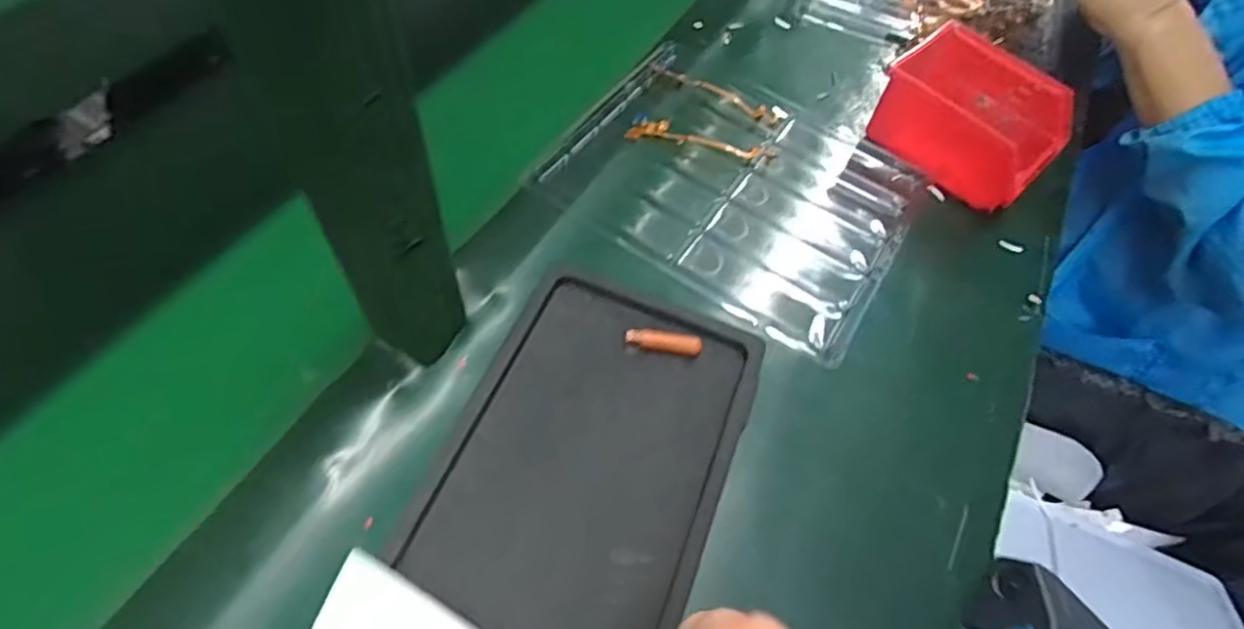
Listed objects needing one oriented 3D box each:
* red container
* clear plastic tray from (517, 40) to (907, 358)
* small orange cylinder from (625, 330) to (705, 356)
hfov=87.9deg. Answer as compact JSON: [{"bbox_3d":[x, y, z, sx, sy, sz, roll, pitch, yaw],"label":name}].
[{"bbox_3d":[0.298,-0.169,0.550,0.107,0.073,0.139,-38,67,-25],"label":"red container"},{"bbox_3d":[0.093,-0.108,0.527,0.264,0.020,0.223,29,59,14],"label":"clear plastic tray"},{"bbox_3d":[0.028,0.017,0.423,0.049,0.009,0.015,9,57,1],"label":"small orange cylinder"}]

